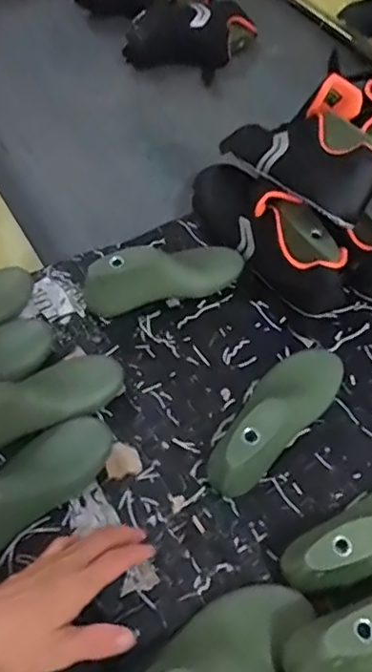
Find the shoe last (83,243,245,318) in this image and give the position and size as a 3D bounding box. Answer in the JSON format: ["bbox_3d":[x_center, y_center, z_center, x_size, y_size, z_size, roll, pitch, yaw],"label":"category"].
[{"bbox_3d":[-0.024,-0.069,0.665,0.199,0.076,0.059,-12,56,-28],"label":"shoe last"}]

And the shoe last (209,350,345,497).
[{"bbox_3d":[0.094,0.063,0.567,0.070,0.077,0.201,40,62,21],"label":"shoe last"}]

